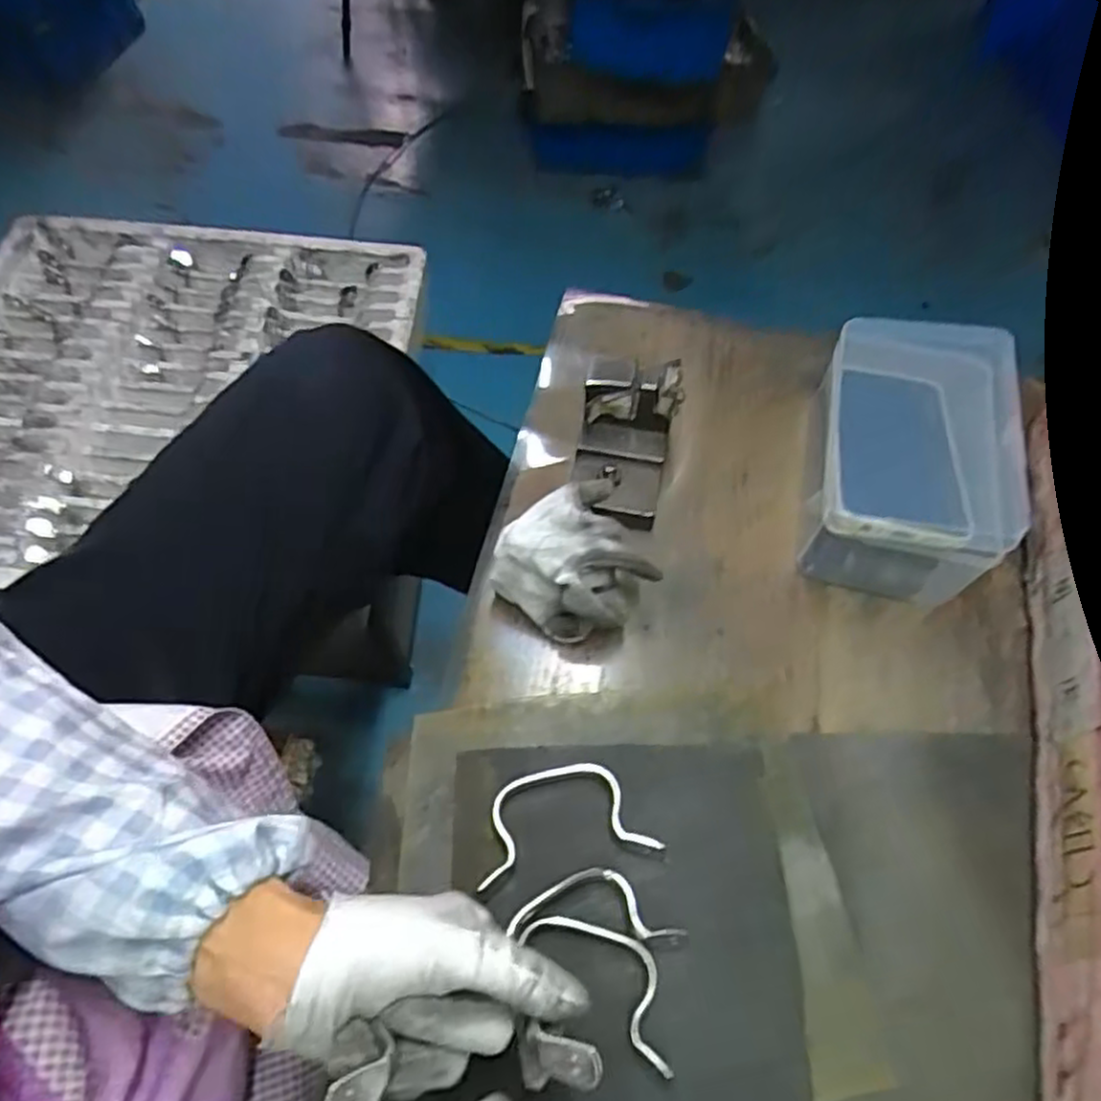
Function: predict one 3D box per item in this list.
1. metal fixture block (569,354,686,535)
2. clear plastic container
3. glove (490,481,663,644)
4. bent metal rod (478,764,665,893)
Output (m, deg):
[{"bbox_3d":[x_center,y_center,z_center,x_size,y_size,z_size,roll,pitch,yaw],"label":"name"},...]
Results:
[{"bbox_3d":[0.051,-0.072,0.506,0.062,0.078,0.093,10,59,3],"label":"metal fixture block"},{"bbox_3d":[0.240,-0.064,0.502,0.112,0.086,0.182,12,60,5],"label":"clear plastic container"},{"bbox_3d":[0.016,0.009,0.461,0.092,0.070,0.077,32,63,15],"label":"glove"},{"bbox_3d":[0.006,0.145,0.398,0.095,0.011,0.052,-11,55,-6],"label":"bent metal rod"}]

